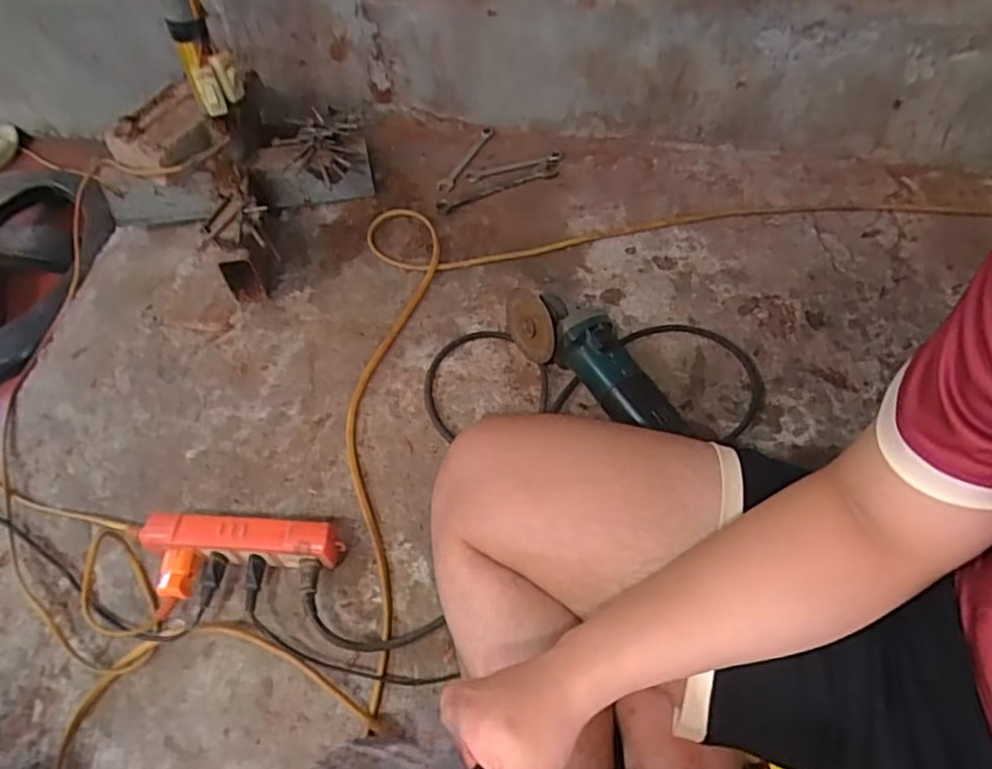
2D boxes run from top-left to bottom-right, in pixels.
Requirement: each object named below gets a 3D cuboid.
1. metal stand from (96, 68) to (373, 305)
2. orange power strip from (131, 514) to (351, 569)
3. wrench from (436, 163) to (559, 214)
[{"bbox_3d":[-0.340,-0.290,0.875,0.249,0.174,0.279,29,63,20],"label":"metal stand"},{"bbox_3d":[-0.268,0.165,0.663,0.211,0.054,0.039,0,57,3],"label":"orange power strip"},{"bbox_3d":[0.003,-0.302,0.973,0.206,0.006,0.029,-23,60,-14],"label":"wrench"}]

